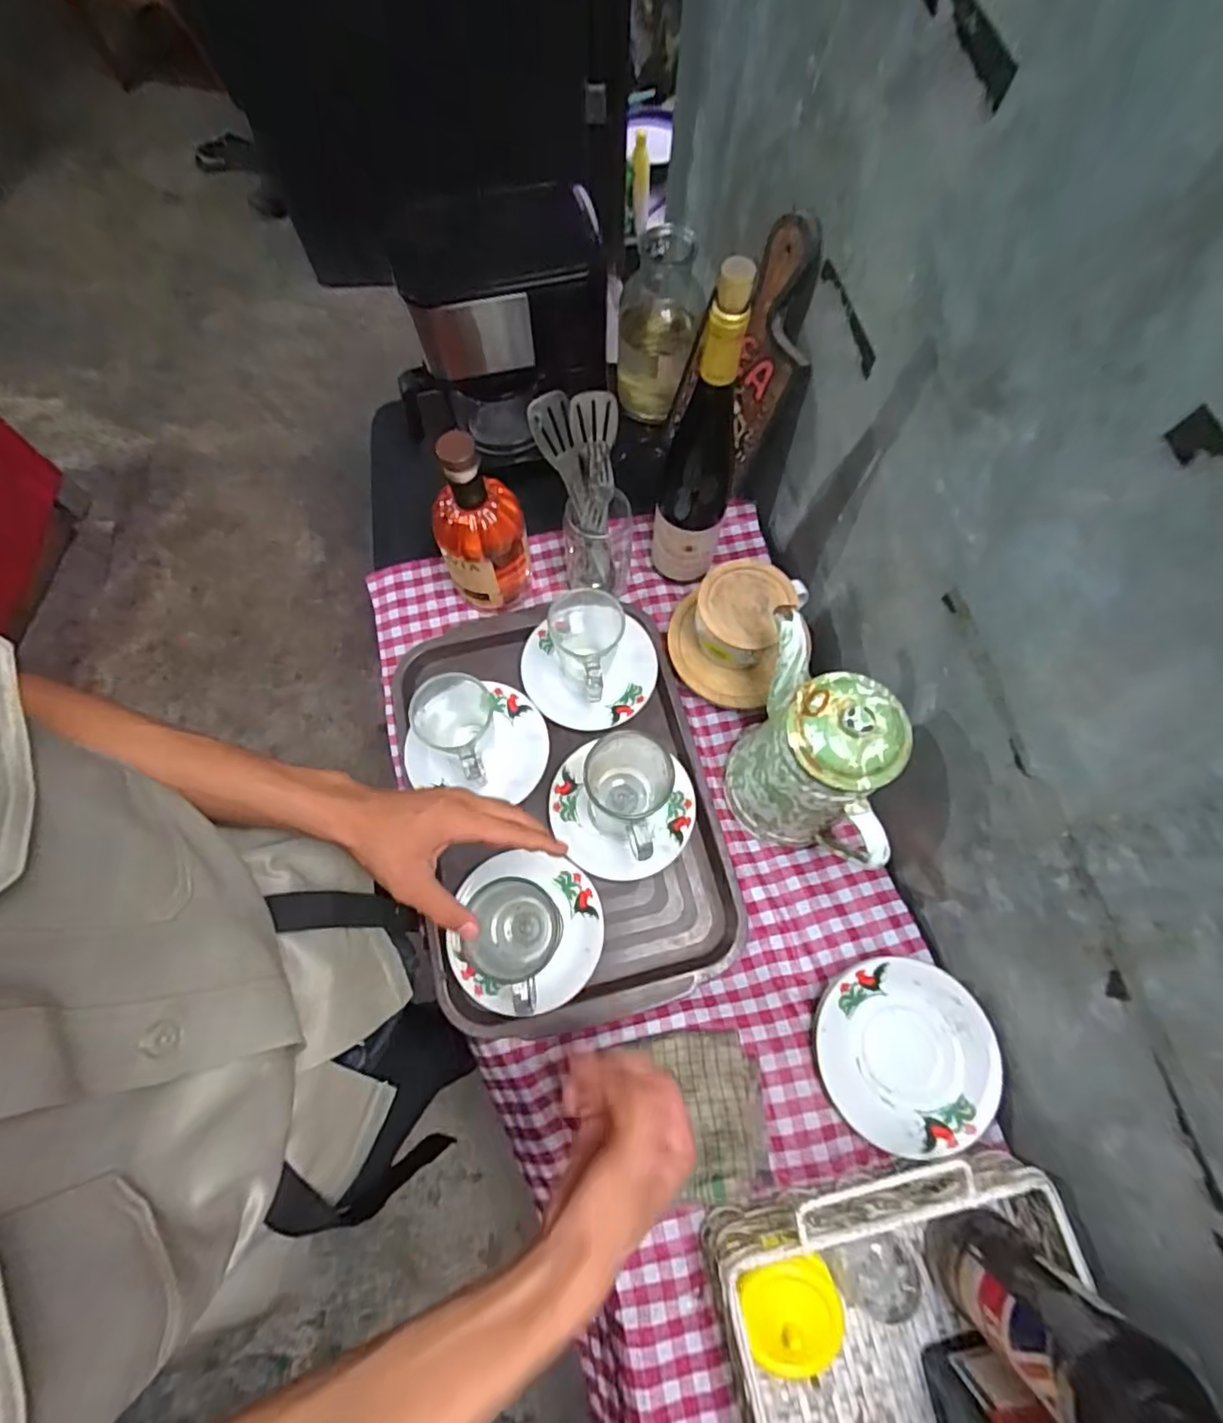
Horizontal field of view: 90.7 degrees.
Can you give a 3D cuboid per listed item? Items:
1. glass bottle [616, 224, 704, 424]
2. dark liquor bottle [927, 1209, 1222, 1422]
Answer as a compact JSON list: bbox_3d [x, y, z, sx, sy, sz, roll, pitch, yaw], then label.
[{"bbox_3d":[0.055,-0.454,0.731,0.096,0.191,0.080,7,70,1],"label":"glass bottle"},{"bbox_3d":[0.282,0.386,0.339,0.071,0.288,0.063,-40,76,-14],"label":"dark liquor bottle"}]

